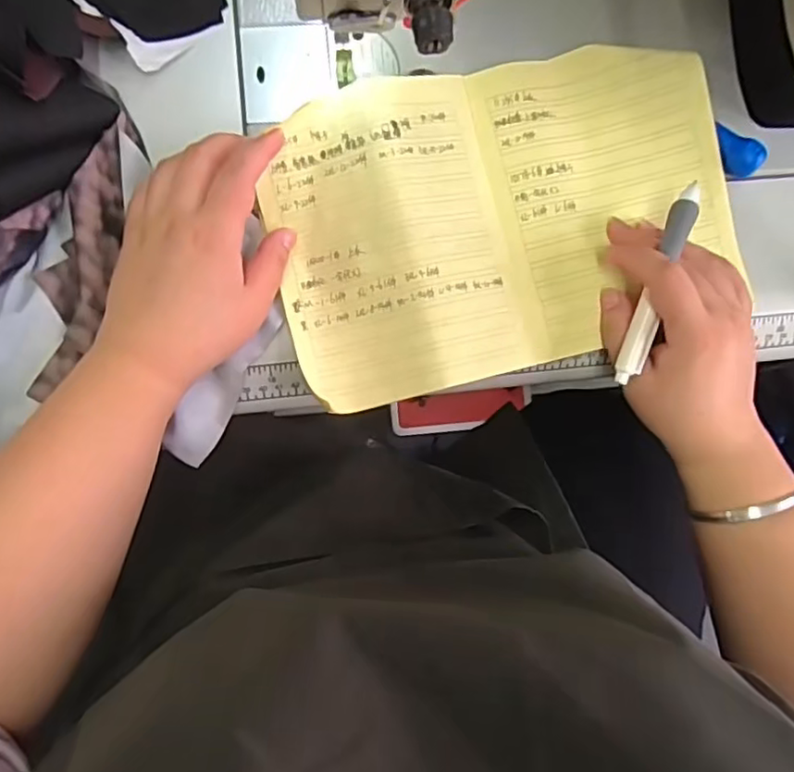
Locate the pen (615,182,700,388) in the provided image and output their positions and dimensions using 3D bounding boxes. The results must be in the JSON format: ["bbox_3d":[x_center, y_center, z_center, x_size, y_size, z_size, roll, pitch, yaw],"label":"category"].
[{"bbox_3d":[0.153,-0.060,0.356,0.013,0.008,0.122,18,90,-2],"label":"pen"}]

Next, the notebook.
[{"bbox_3d":[0.068,-0.107,0.378,0.283,0.020,0.187,-15,88,-6],"label":"notebook"}]

